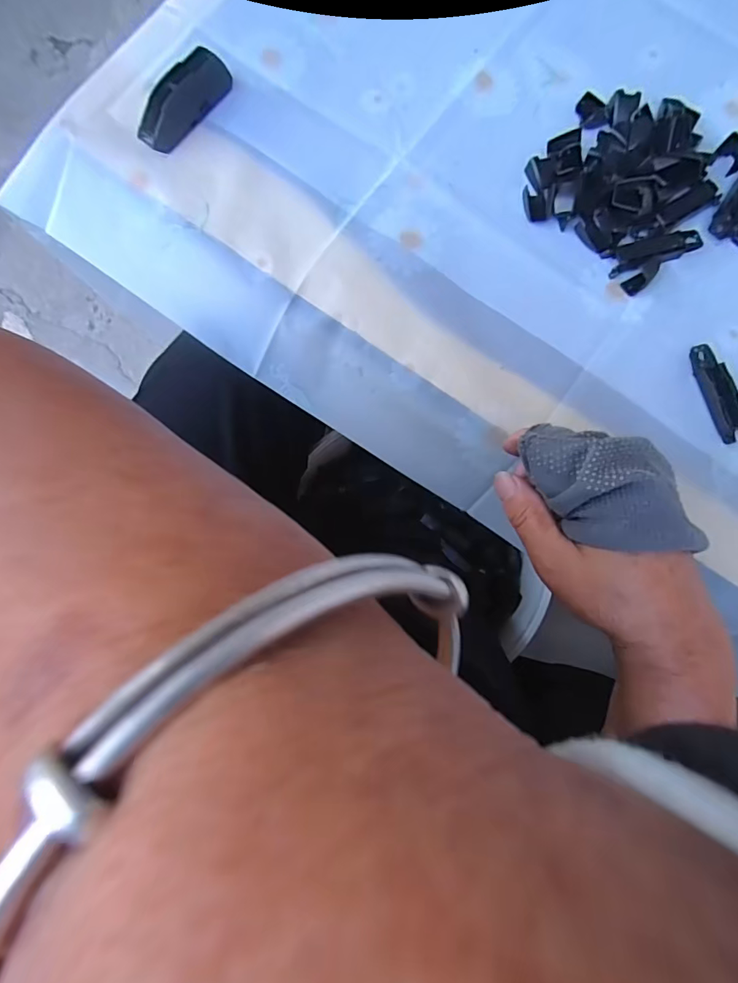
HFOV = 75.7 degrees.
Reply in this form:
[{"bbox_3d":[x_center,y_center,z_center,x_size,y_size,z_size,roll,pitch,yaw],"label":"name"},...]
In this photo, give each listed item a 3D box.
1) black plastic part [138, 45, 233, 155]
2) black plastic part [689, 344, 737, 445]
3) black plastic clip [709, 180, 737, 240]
[{"bbox_3d":[-0.122,-0.255,0.310,0.022,0.021,0.070,40,83,5],"label":"black plastic part"},{"bbox_3d":[0.219,-0.062,0.298,0.018,0.008,0.064,-20,82,-4],"label":"black plastic part"},{"bbox_3d":[0.250,-0.197,0.318,0.017,0.005,0.063,35,82,4],"label":"black plastic clip"}]

